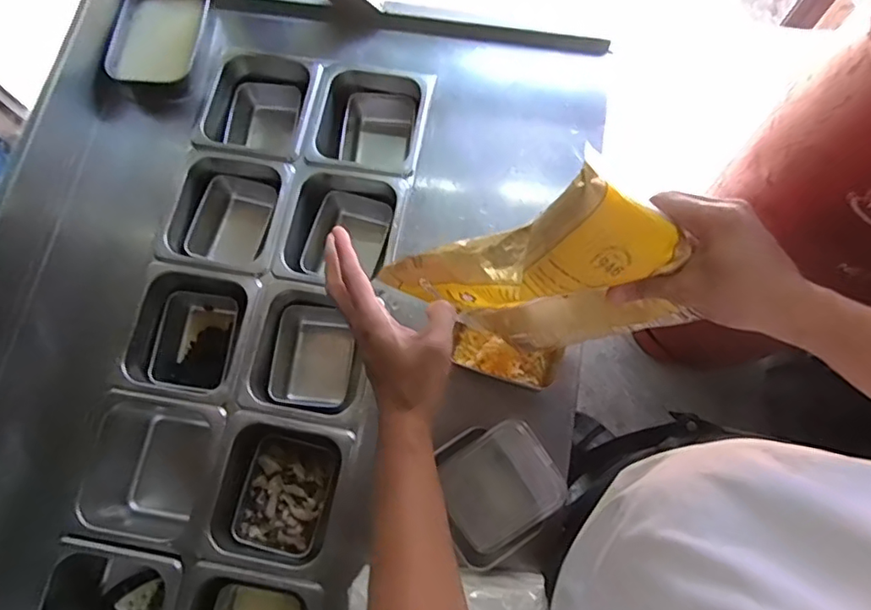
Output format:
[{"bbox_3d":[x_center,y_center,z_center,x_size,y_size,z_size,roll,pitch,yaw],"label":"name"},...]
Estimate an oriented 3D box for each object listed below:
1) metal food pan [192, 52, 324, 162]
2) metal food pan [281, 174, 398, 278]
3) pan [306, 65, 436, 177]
[{"bbox_3d":[-0.258,-0.287,0.891,0.169,0.114,0.182,9,75,4],"label":"metal food pan"},{"bbox_3d":[-0.134,-0.098,0.845,0.141,0.116,0.164,12,75,5],"label":"metal food pan"},{"bbox_3d":[-0.093,-0.259,0.887,0.162,0.135,0.182,11,75,4],"label":"pan"}]

